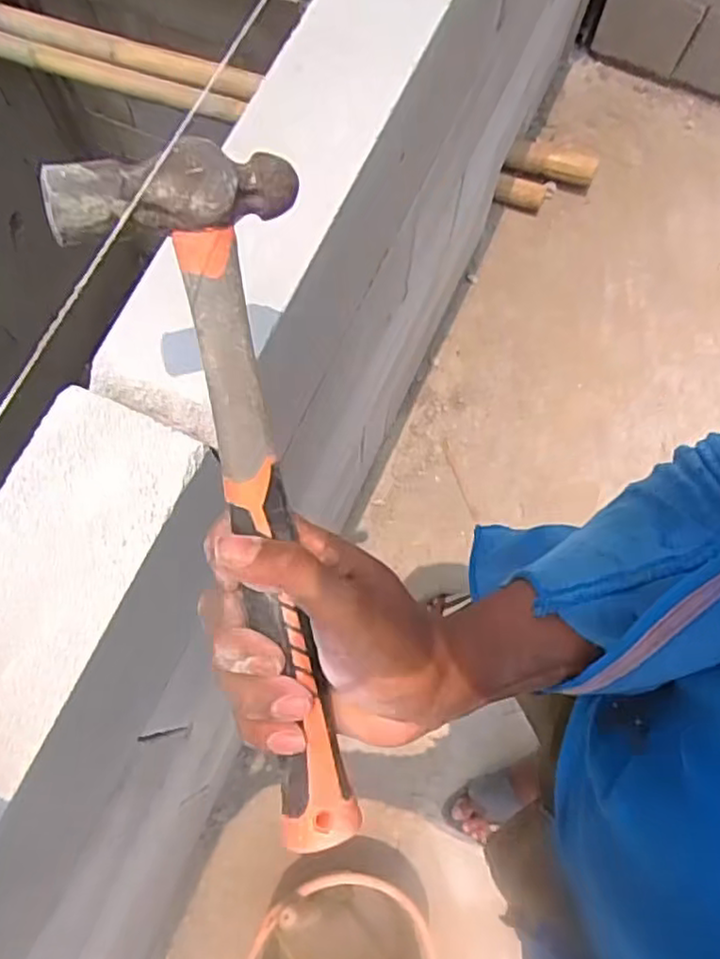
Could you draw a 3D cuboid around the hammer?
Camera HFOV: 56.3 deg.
[{"bbox_3d":[-0.052,0.013,0.302,0.095,0.031,0.313,-12,94,-2],"label":"hammer"}]

